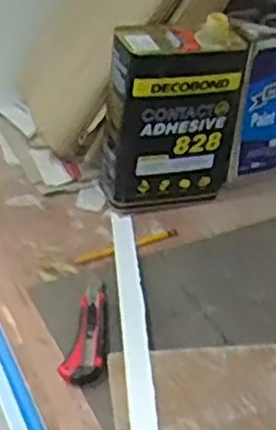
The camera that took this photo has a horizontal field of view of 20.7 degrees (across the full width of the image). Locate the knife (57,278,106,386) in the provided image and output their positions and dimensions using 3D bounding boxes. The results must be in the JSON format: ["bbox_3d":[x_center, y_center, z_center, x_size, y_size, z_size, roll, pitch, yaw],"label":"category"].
[{"bbox_3d":[-0.054,0.130,0.892,0.046,0.029,0.178,7,37,5],"label":"knife"}]

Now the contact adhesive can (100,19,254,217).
[{"bbox_3d":[0.052,-0.130,1.079,0.191,0.254,0.087,-11,39,-19],"label":"contact adhesive can"}]

